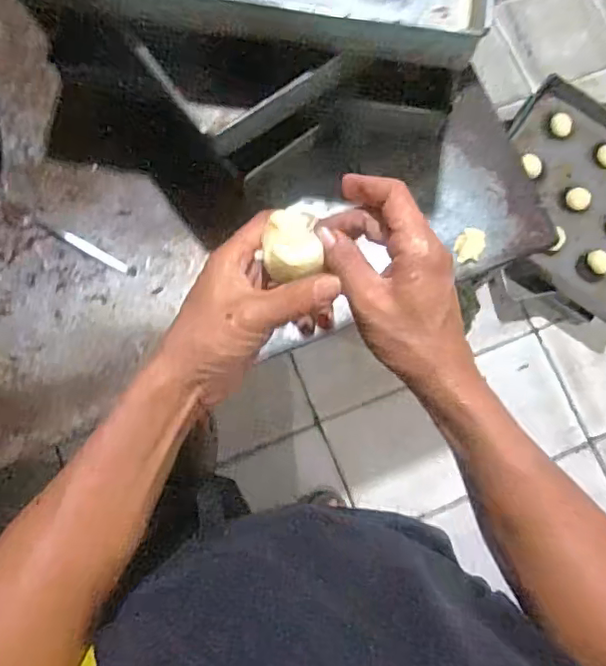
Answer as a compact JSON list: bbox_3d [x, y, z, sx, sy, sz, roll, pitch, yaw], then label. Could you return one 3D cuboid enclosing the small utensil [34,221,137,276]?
[{"bbox_3d":[-0.265,-0.105,0.712,0.134,0.004,0.013,28,78,3],"label":"small utensil"}]

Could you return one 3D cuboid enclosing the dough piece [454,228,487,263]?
[{"bbox_3d":[0.210,-0.110,0.732,0.033,0.015,0.046,29,78,4],"label":"dough piece"}]

